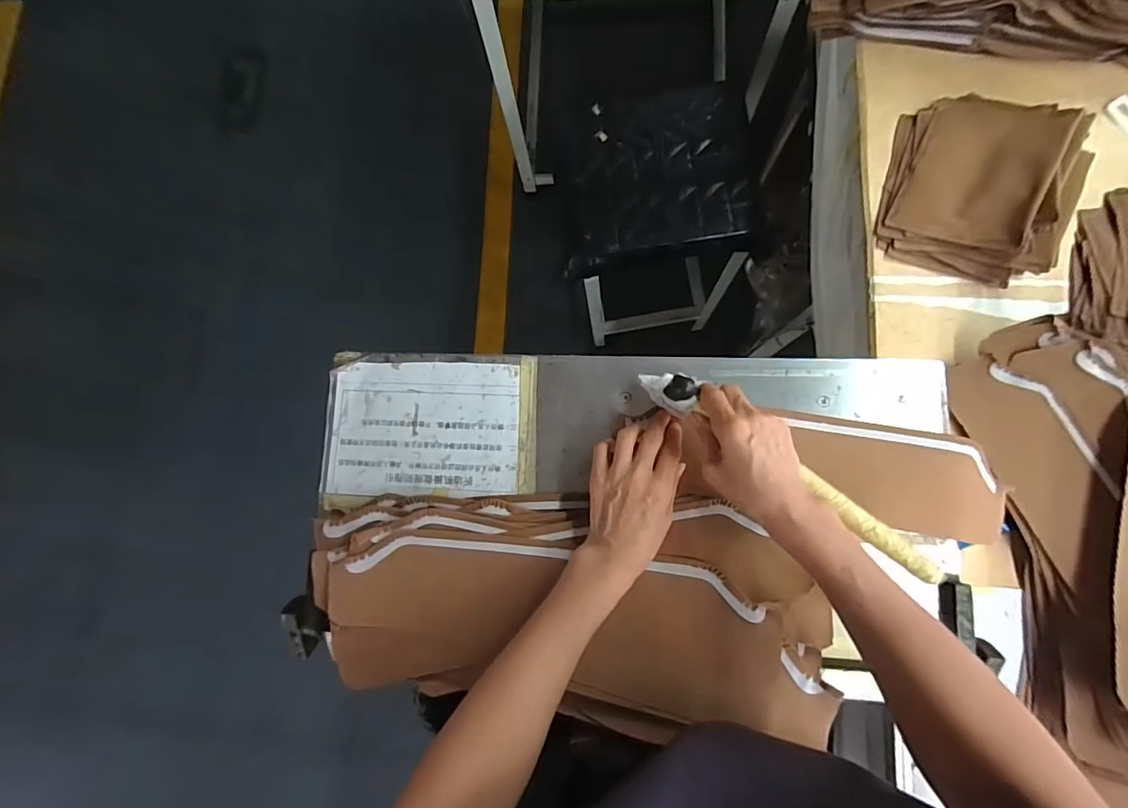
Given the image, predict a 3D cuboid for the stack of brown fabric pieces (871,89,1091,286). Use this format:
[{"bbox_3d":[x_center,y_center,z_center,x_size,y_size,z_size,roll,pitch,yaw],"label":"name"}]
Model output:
[{"bbox_3d":[0.513,-0.278,0.573,0.199,0.055,0.238,21,84,7],"label":"stack of brown fabric pieces"}]

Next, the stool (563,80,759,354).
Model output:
[{"bbox_3d":[0.197,-0.377,1.063,0.343,0.471,0.325,-2,82,5],"label":"stool"}]

